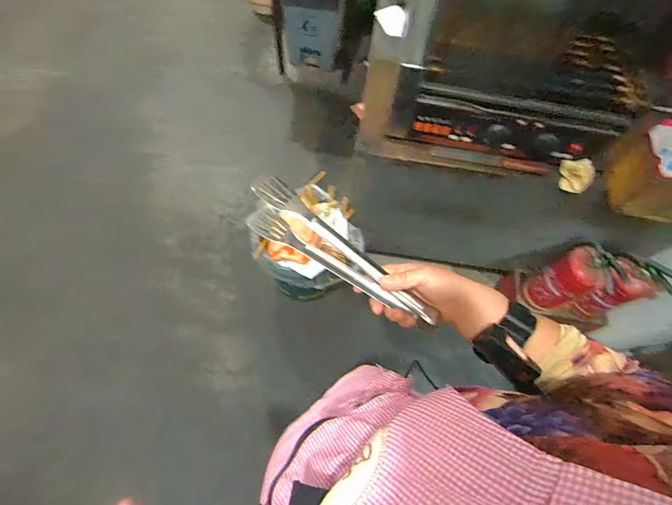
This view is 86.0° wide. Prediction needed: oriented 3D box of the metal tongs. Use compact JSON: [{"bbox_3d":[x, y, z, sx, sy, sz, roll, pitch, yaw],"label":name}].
[{"bbox_3d":[0.002,0.005,0.460,0.268,0.081,0.044,35,68,10],"label":"metal tongs"}]

